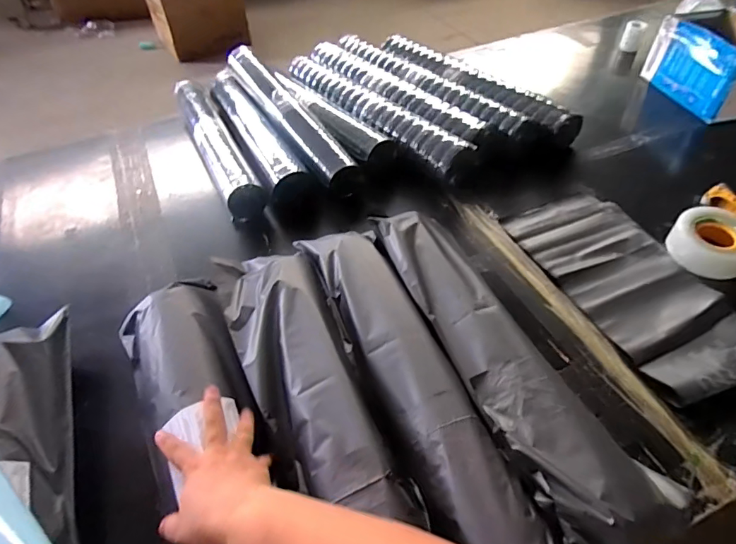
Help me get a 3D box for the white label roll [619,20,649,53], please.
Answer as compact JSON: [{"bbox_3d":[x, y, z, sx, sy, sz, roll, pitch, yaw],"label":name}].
[{"bbox_3d":[0.774,-0.688,1.337,0.058,0.073,0.062,23,52,21],"label":"white label roll"}]

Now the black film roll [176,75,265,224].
[{"bbox_3d":[-0.321,-0.266,0.959,0.079,0.085,0.462,-21,50,-17],"label":"black film roll"}]

